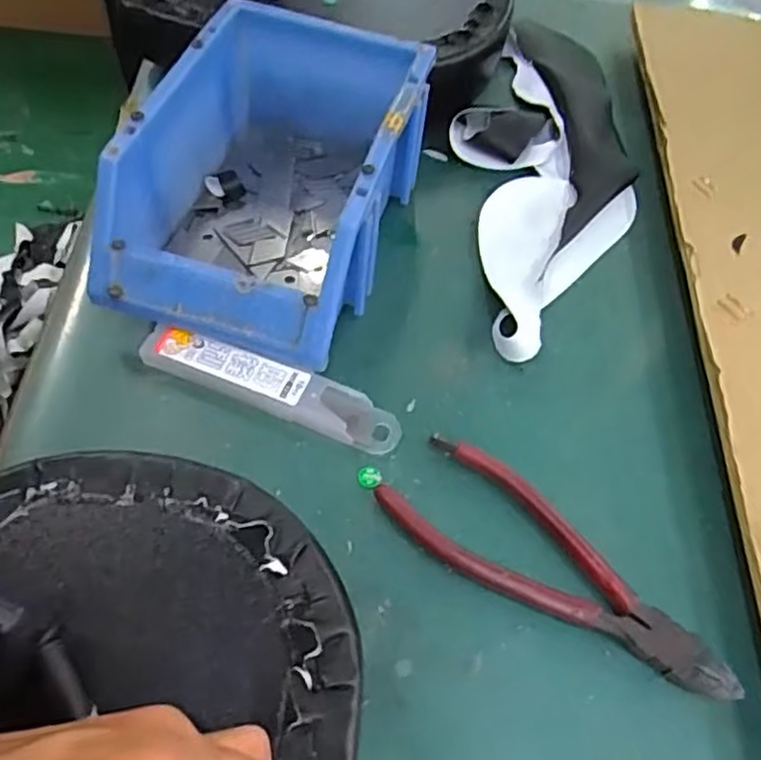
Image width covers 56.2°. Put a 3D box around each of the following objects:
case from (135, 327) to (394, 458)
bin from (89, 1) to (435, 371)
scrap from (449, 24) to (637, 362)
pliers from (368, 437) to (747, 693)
[{"bbox_3d":[-0.052,0.003,0.337,0.126,0.018,0.024,18,59,10],"label":"case"},{"bbox_3d":[-0.055,-0.102,0.367,0.123,0.074,0.182,18,57,6],"label":"bin"},{"bbox_3d":[0.103,-0.128,0.426,0.103,0.019,0.266,-2,58,-2],"label":"scrap"},{"bbox_3d":[0.074,0.079,0.299,0.154,0.011,0.050,32,63,18],"label":"pliers"}]

